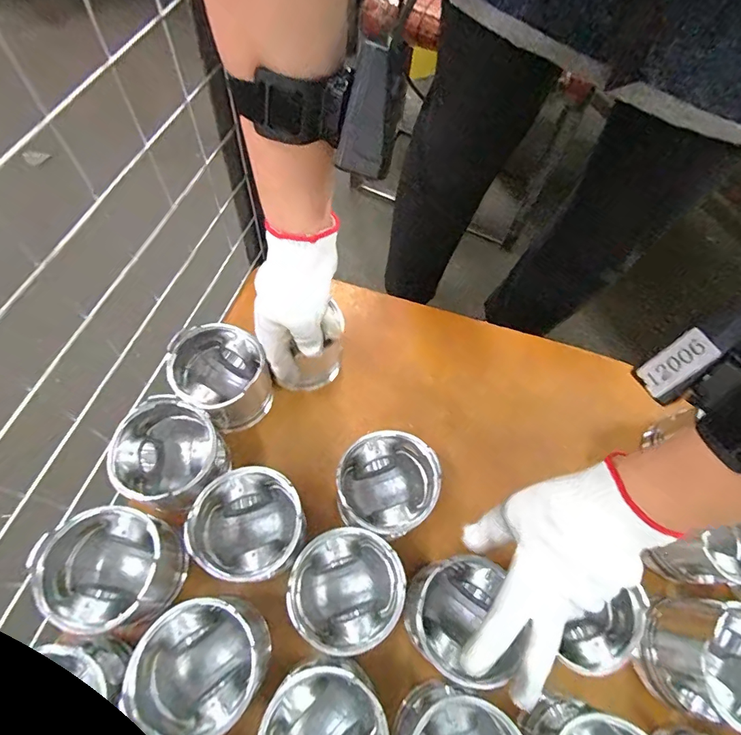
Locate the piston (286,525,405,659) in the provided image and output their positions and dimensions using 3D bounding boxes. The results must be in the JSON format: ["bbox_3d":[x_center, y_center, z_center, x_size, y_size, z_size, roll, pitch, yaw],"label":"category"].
[{"bbox_3d":[-0.019,0.187,0.368,0.084,0.076,0.089,2,64,-4],"label":"piston"}]

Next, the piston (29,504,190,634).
[{"bbox_3d":[-0.211,0.165,0.355,0.088,0.074,0.087,2,64,-4],"label":"piston"}]

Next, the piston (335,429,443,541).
[{"bbox_3d":[0.016,0.116,0.412,0.092,0.077,0.089,2,64,-4],"label":"piston"}]

